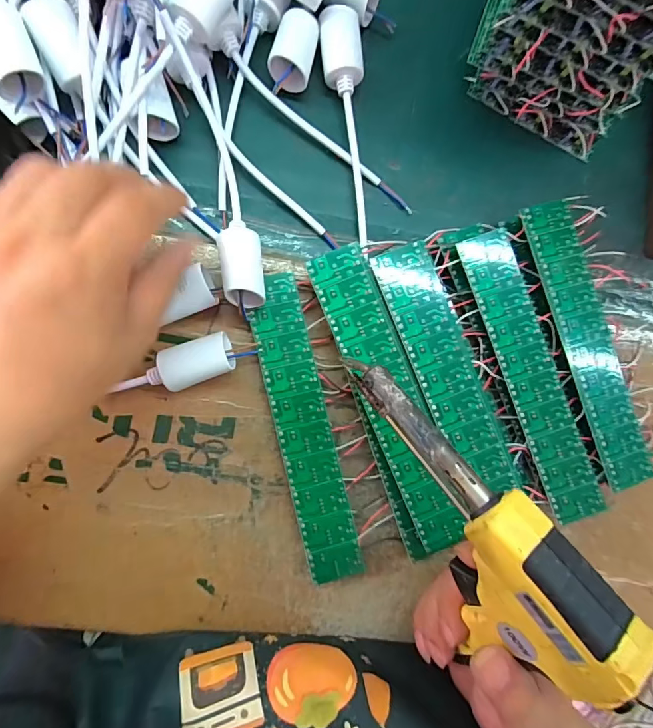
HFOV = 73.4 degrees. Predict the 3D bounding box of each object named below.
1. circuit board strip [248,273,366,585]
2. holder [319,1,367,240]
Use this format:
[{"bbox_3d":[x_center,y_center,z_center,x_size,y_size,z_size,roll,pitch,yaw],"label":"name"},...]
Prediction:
[{"bbox_3d":[-0.014,0.042,0.290,0.036,0.004,0.198,-14,88,-7],"label":"circuit board strip"},{"bbox_3d":[0.014,-0.166,0.311,0.028,0.026,0.160,-4,87,-9],"label":"holder"}]

